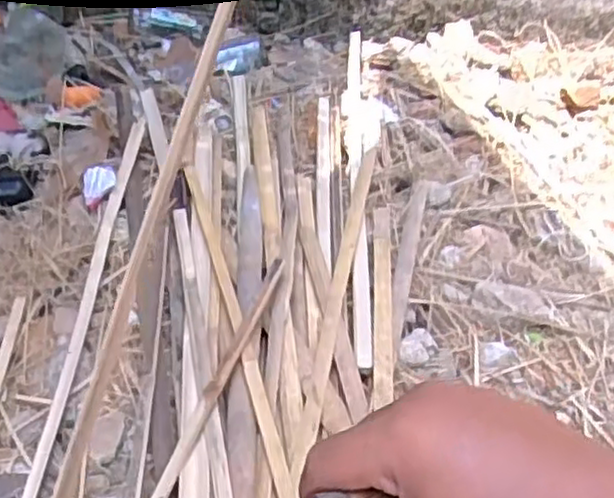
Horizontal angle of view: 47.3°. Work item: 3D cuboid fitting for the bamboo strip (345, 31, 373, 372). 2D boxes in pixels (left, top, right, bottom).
[{"bbox_3d":[0.085,-0.151,1.197,0.035,0.011,0.878,1,44,2],"label":"bamboo strip"}]

